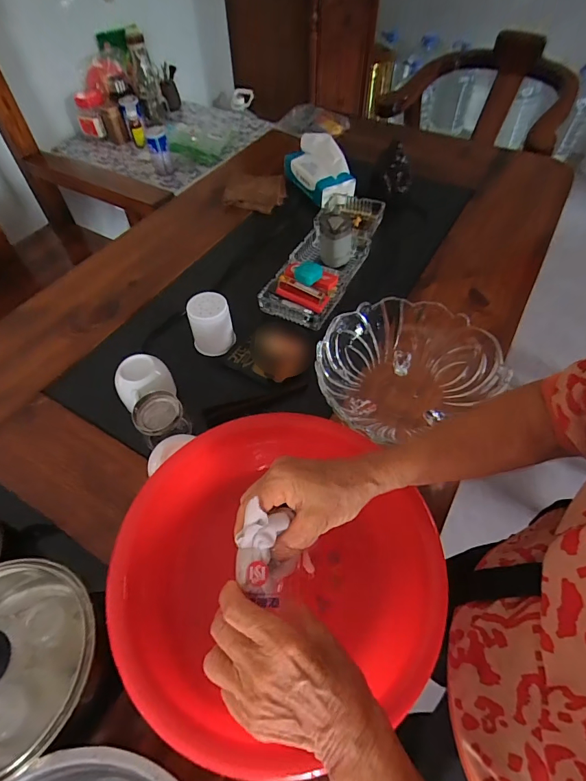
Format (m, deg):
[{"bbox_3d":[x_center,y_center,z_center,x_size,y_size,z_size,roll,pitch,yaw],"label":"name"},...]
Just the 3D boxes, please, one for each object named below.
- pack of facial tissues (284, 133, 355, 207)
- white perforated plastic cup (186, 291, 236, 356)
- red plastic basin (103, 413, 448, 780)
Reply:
[{"bbox_3d":[0.056,-0.496,0.900,0.113,0.072,0.188,-24,57,-16],"label":"pack of facial tissues"},{"bbox_3d":[-0.131,-0.108,0.643,0.066,0.076,0.060,0,54,0],"label":"white perforated plastic cup"},{"bbox_3d":[-0.014,0.181,0.413,0.299,0.092,0.297,0,54,0],"label":"red plastic basin"}]

